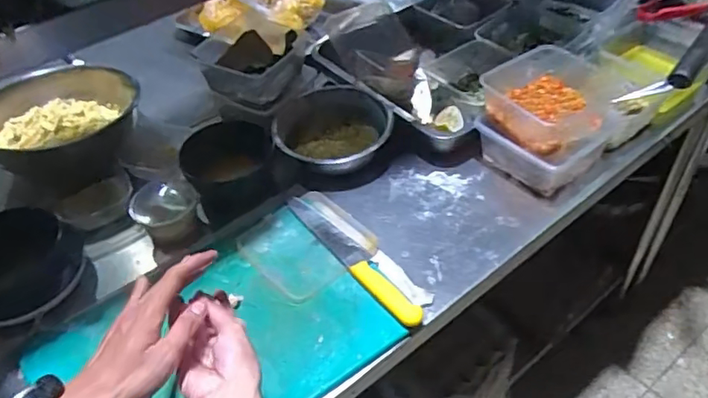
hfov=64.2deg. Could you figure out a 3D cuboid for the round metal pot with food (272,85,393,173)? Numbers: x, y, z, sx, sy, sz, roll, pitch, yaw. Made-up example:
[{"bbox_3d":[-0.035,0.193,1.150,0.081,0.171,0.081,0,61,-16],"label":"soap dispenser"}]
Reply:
[{"bbox_3d":[-0.031,-0.124,0.962,0.198,0.058,0.202,-3,45,3],"label":"round metal pot with food"}]

